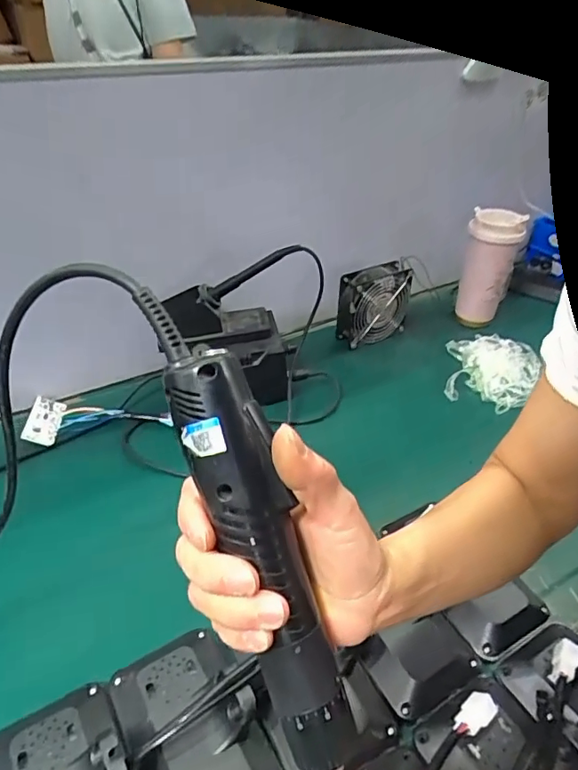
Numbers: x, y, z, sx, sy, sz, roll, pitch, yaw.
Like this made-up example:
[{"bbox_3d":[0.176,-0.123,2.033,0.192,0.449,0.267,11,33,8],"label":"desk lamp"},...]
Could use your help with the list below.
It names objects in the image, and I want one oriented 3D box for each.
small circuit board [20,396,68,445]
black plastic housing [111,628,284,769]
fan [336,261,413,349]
[{"bbox_3d":[-0.319,0.045,0.679,0.040,0.007,0.074,19,39,-23],"label":"small circuit board"},{"bbox_3d":[-0.068,0.256,0.386,0.094,0.037,0.154,-19,41,-24],"label":"black plastic housing"},{"bbox_3d":[0.137,-0.128,0.842,0.121,0.115,0.048,-17,41,-22],"label":"fan"}]

